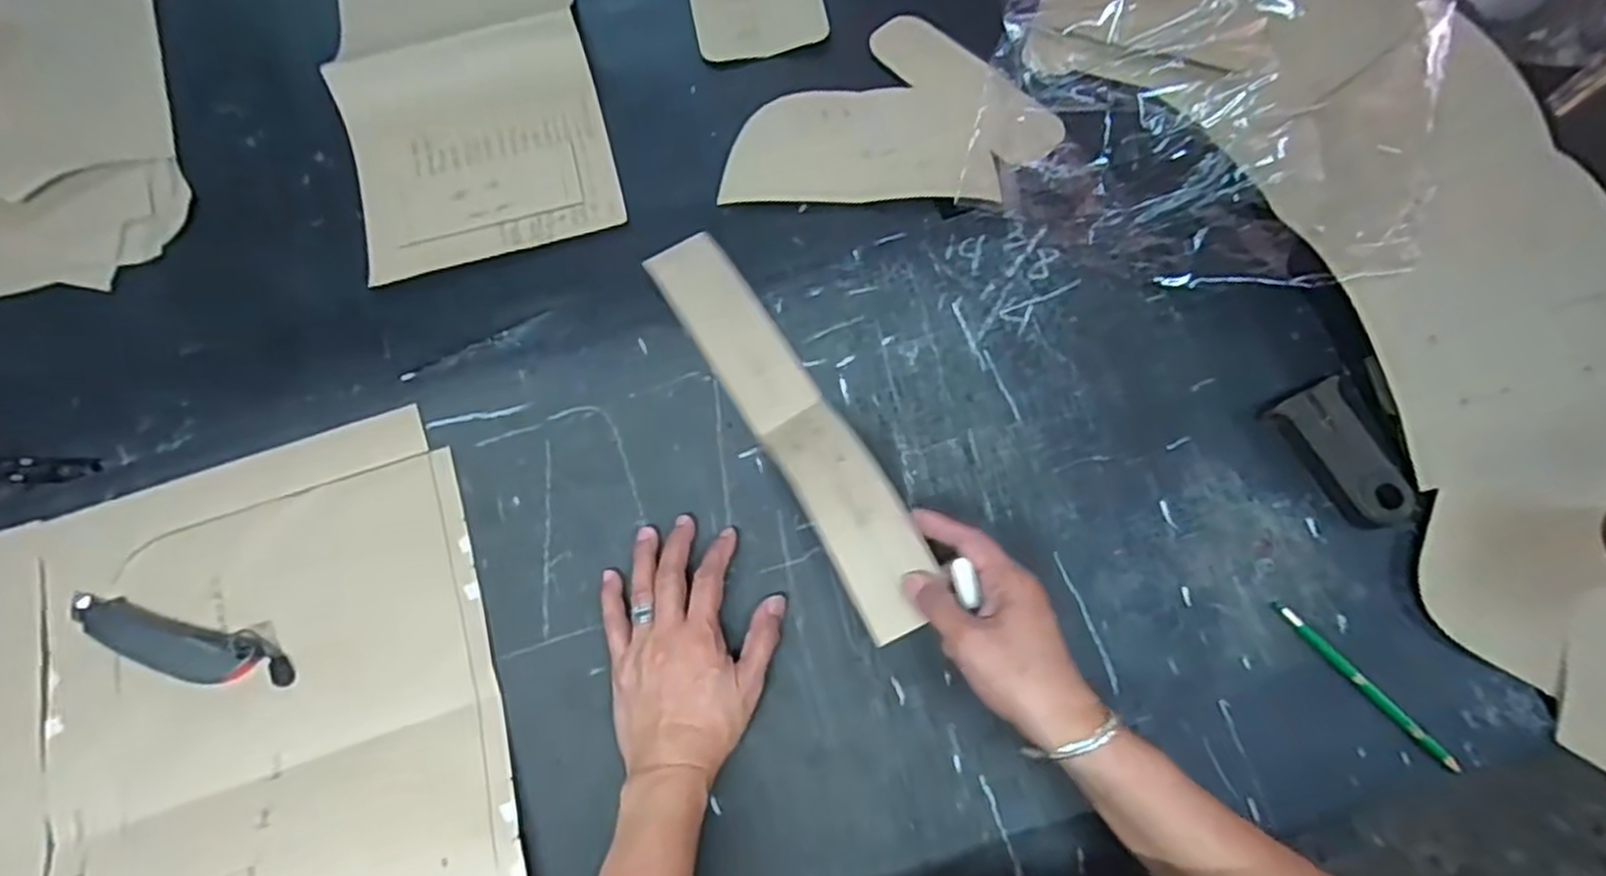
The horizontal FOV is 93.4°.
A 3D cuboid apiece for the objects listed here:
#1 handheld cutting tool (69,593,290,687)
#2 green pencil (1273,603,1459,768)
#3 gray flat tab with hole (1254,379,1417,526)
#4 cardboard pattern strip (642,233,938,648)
[{"bbox_3d":[-0.450,0.146,0.539,0.175,0.013,0.039,12,72,5],"label":"handheld cutting tool"},{"bbox_3d":[0.380,0.166,0.513,0.010,0.005,0.142,-40,75,-11],"label":"green pencil"},{"bbox_3d":[0.392,0.014,0.550,0.049,0.029,0.108,-21,72,-6],"label":"gray flat tab with hole"},{"bbox_3d":[-0.014,-0.023,0.580,0.066,0.033,0.373,-28,62,-8],"label":"cardboard pattern strip"}]

